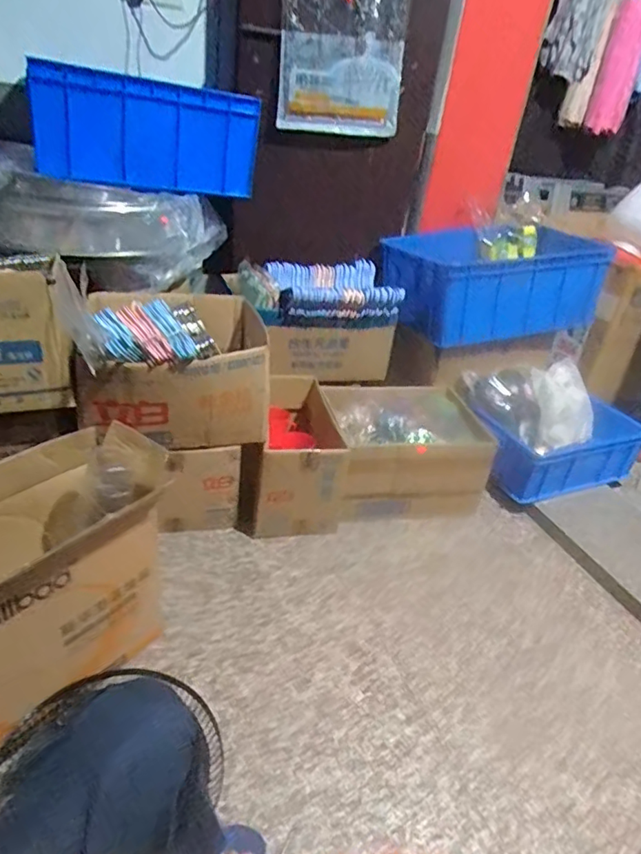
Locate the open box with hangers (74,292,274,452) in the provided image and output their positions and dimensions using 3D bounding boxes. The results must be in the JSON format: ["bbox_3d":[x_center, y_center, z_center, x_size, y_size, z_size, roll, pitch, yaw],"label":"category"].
[{"bbox_3d":[-0.332,-0.147,1.263,0.394,0.291,0.361,-3,33,-16],"label":"open box with hangers"}]

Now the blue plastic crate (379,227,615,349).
[{"bbox_3d":[0.522,-0.469,1.750,0.656,0.273,0.371,-3,33,-17],"label":"blue plastic crate"}]

